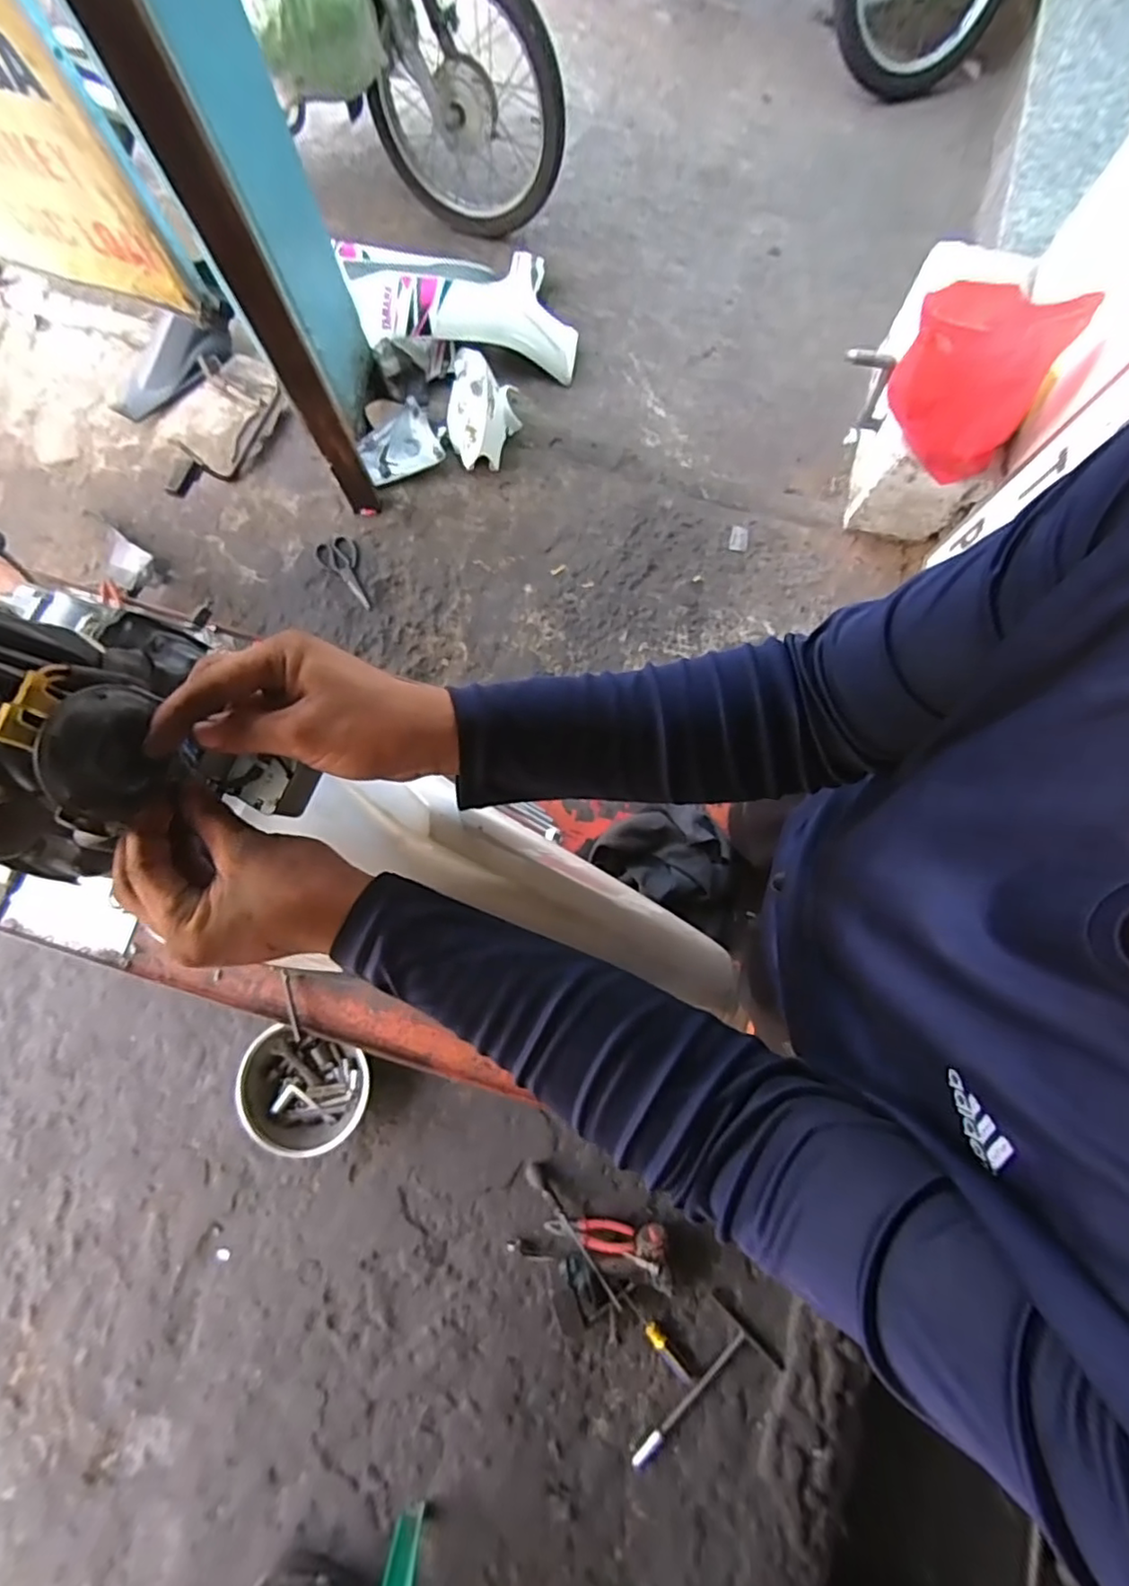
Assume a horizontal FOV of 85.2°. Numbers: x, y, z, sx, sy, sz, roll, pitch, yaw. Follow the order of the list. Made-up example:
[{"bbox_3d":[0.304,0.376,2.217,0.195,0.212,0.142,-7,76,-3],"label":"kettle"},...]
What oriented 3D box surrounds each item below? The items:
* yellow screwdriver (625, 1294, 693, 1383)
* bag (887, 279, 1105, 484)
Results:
[{"bbox_3d":[0.189,1.106,1.244,0.031,0.022,0.188,-38,82,-7],"label":"yellow screwdriver"},{"bbox_3d":[0.791,-0.818,1.218,0.280,0.297,0.168,25,80,4],"label":"bag"}]

